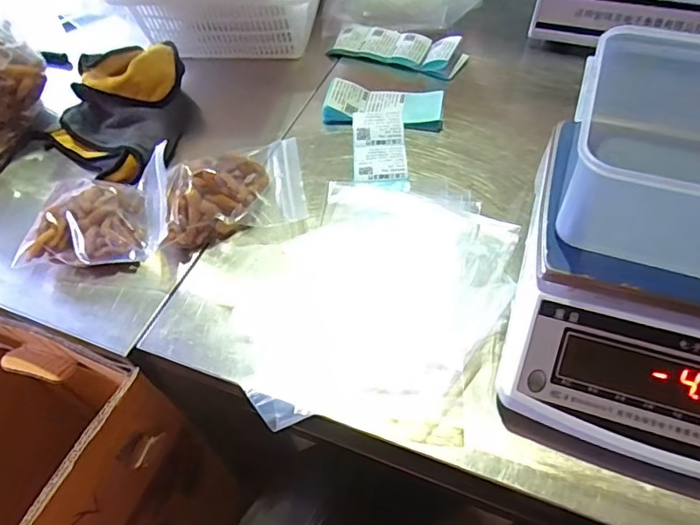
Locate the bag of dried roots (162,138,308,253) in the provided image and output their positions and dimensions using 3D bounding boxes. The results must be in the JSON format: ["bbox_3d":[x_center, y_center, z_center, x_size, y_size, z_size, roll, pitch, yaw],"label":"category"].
[{"bbox_3d":[-0.132,-0.094,0.582,0.154,0.051,0.139,-14,54,-8],"label":"bag of dried roots"}]

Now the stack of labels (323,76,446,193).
[{"bbox_3d":[0.033,-0.166,0.649,0.151,0.033,0.177,9,54,9],"label":"stack of labels"}]

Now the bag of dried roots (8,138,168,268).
[{"bbox_3d":[-0.268,-0.054,0.563,0.155,0.058,0.124,-2,53,1],"label":"bag of dried roots"}]

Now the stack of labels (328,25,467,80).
[{"bbox_3d":[0.070,-0.323,0.760,0.200,0.032,0.067,20,57,17],"label":"stack of labels"}]

